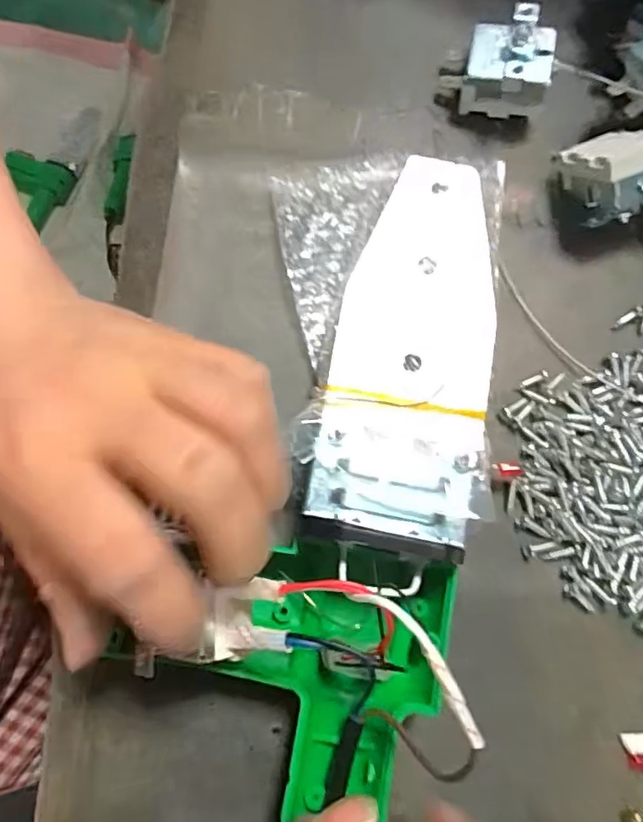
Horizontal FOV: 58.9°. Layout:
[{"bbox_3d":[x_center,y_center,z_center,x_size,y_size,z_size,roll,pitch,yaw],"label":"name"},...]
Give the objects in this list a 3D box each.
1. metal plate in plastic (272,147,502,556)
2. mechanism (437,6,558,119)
[{"bbox_3d":[0.029,-0.026,0.220,0.087,0.038,0.153,1,80,-3],"label":"metal plate in plastic"},{"bbox_3d":[0.077,-0.150,0.247,0.040,0.030,0.030,12,79,-1],"label":"mechanism"}]

